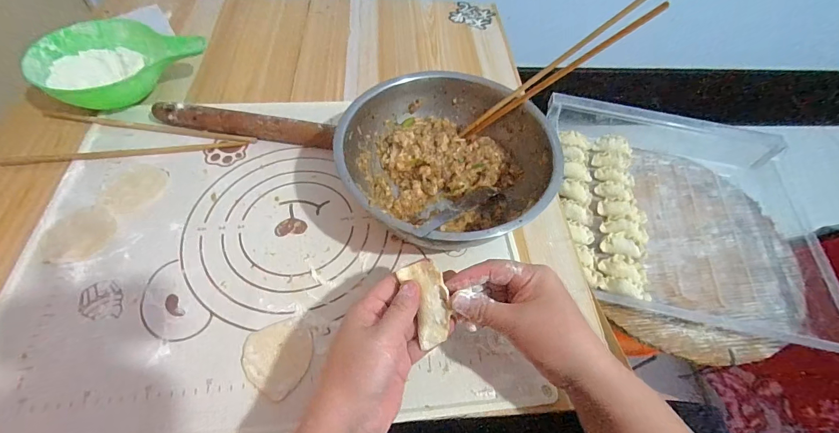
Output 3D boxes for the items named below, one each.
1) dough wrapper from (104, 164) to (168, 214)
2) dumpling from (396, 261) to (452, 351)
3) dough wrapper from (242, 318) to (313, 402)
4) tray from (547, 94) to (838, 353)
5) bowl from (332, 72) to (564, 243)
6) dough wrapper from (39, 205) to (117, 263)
[{"bbox_3d":[-0.321,-0.033,0.411,0.057,0.004,0.066,9,56,1],"label":"dough wrapper"},{"bbox_3d":[0.007,0.070,0.295,0.029,0.015,0.068,-12,82,-13],"label":"dumpling"},{"bbox_3d":[-0.125,0.127,0.325,0.058,0.004,0.063,-13,59,-13],"label":"dough wrapper"},{"bbox_3d":[0.387,-0.020,0.552,0.363,0.055,0.425,8,56,1],"label":"tray"},{"bbox_3d":[0.027,-0.057,0.408,0.217,0.085,0.217,2,56,-3],"label":"bowl"},{"bbox_3d":[-0.352,0.018,0.376,0.065,0.004,0.064,-5,57,-8],"label":"dough wrapper"}]

